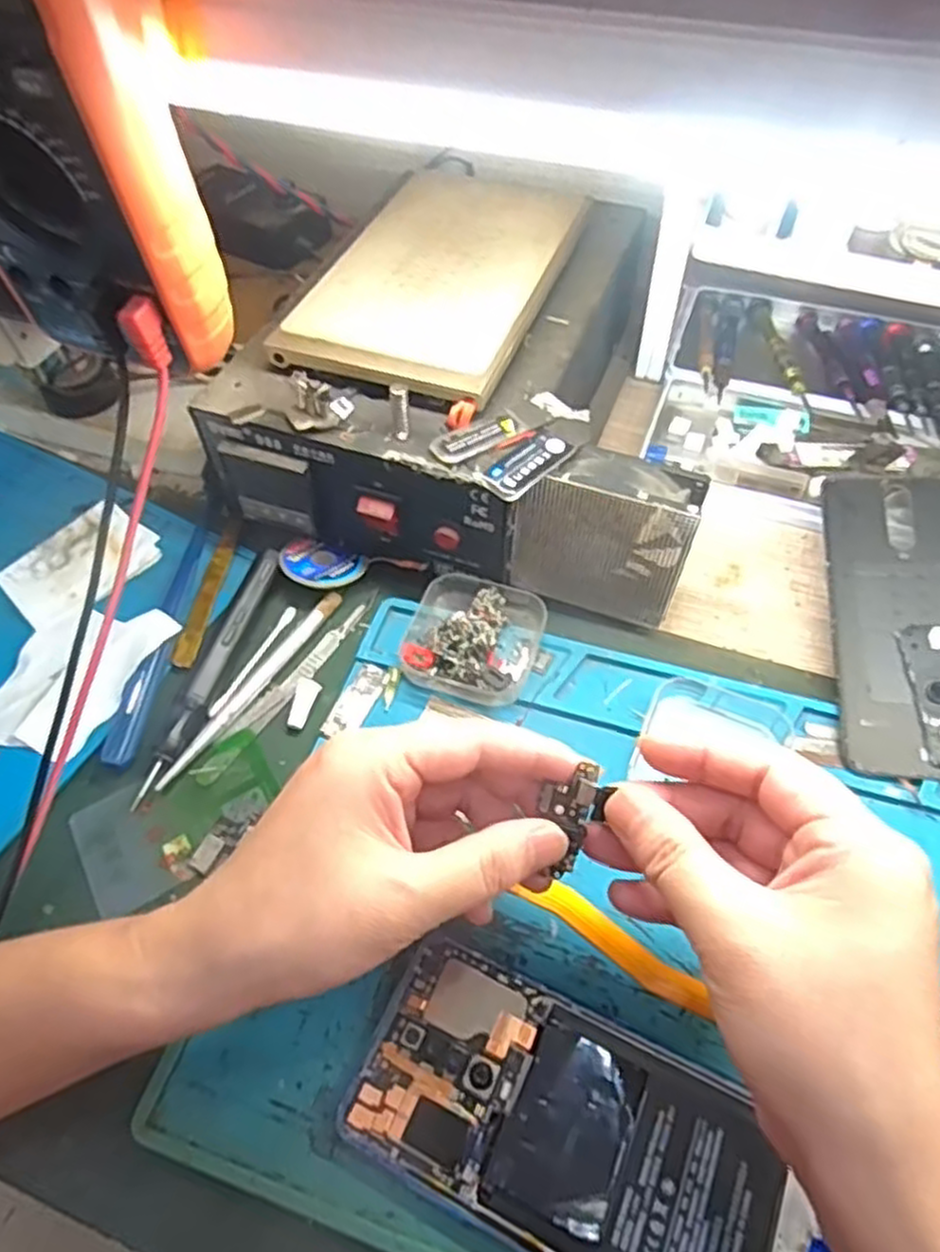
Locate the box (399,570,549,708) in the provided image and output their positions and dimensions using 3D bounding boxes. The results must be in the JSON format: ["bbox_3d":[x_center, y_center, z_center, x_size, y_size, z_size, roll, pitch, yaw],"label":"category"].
[{"bbox_3d":[0.002,0.003,0.369,0.062,0.021,0.064,16,58,13],"label":"box"}]

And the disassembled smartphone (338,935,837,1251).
[{"bbox_3d":[0.040,0.174,0.255,0.158,0.010,0.073,21,59,16],"label":"disassembled smartphone"}]

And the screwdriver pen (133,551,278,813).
[{"bbox_3d":[-0.125,0.020,0.366,0.014,0.013,0.140,11,57,10],"label":"screwdriver pen"}]

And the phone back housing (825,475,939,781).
[{"bbox_3d":[0.220,-0.005,0.365,0.080,0.006,0.161,2,64,15],"label":"phone back housing"}]

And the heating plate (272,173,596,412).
[{"bbox_3d":[-0.014,-0.185,0.401,0.110,0.021,0.185,17,58,13],"label":"heating plate"}]

